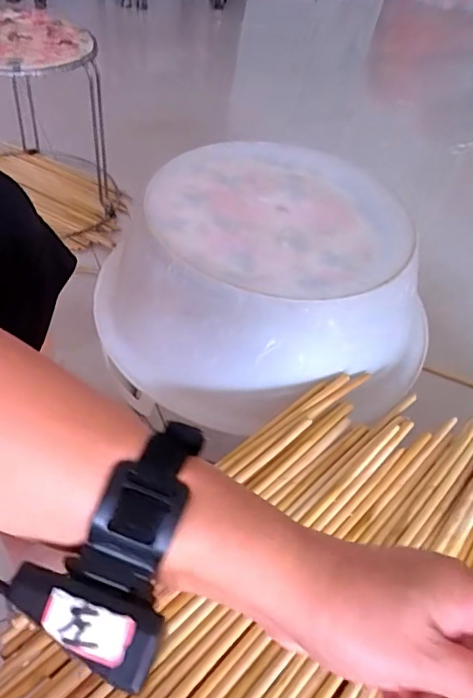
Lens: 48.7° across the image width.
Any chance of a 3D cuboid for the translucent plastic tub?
[{"bbox_3d":[0.066,-0.097,0.684,0.390,0.145,0.403,25,50,13],"label":"translucent plastic tub"}]

